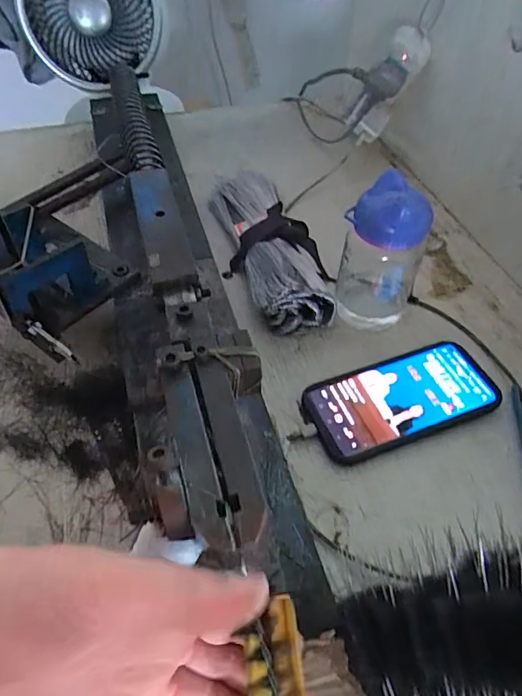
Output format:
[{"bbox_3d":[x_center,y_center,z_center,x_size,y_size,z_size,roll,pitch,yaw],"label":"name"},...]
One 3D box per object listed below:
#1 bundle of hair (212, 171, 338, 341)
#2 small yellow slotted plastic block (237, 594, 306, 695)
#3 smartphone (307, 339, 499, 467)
[{"bbox_3d":[0.003,-0.123,0.520,0.097,0.060,0.254,-19,54,-14],"label":"bundle of hair"},{"bbox_3d":[0.006,0.137,0.203,0.024,0.012,0.046,-8,52,-6],"label":"small yellow slotted plastic block"},{"bbox_3d":[0.125,0.043,0.410,0.163,0.009,0.078,-16,53,-12],"label":"smartphone"}]

